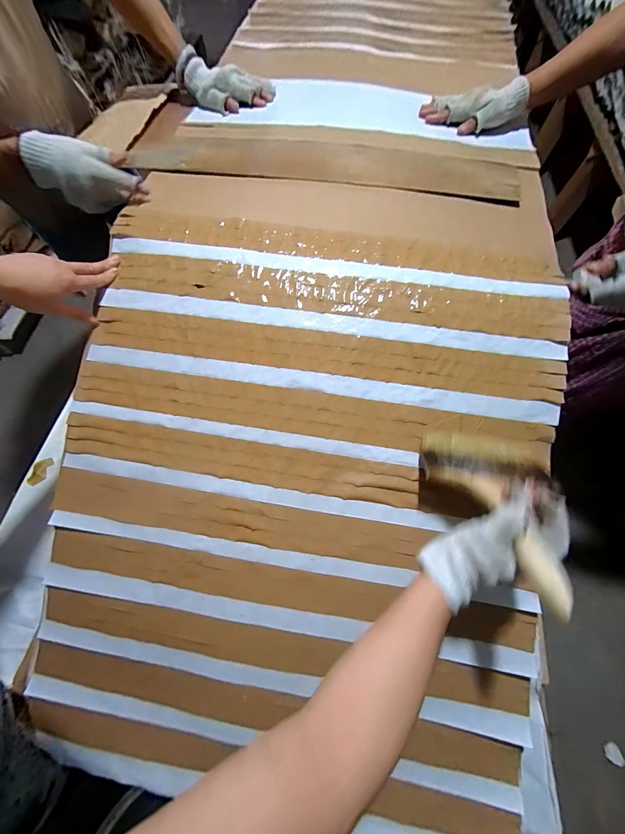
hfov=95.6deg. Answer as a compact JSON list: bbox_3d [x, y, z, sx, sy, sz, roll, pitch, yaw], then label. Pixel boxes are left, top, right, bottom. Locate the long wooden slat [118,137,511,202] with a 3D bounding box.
[{"bbox_3d":[0.014,-0.470,0.518,0.679,0.020,0.126,8,69,3],"label":"long wooden slat"}]

